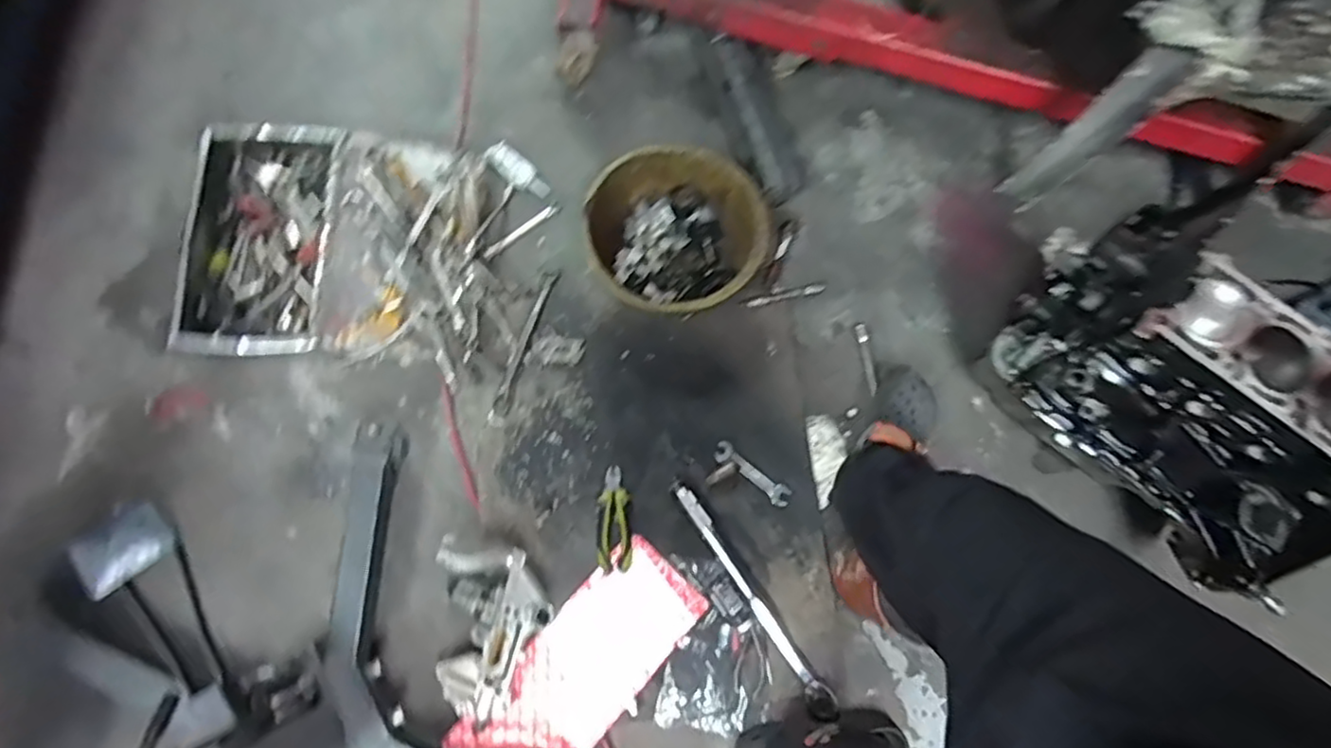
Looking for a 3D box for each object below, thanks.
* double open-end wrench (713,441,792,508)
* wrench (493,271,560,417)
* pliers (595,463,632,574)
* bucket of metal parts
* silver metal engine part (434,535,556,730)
[{"bbox_3d":[0.157,0.180,1.208,0.156,0.006,0.039,37,78,6],"label":"double open-end wrench"},{"bbox_3d":[-0.259,-0.062,1.249,0.029,0.011,0.289,18,76,1],"label":"wrench"},{"bbox_3d":[-0.090,0.253,1.173,0.059,0.015,0.178,1,77,-3],"label":"pliers"},{"bbox_3d":[0.020,-0.248,1.230,0.328,0.116,0.300,8,76,-1],"label":"bucket of metal parts"},{"bbox_3d":[-0.279,0.422,1.084,0.192,0.112,0.283,2,77,-2],"label":"silver metal engine part"}]

